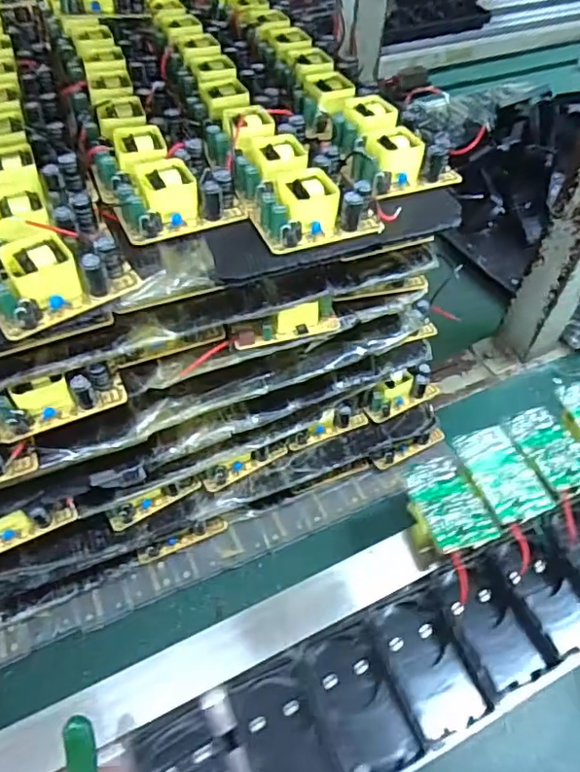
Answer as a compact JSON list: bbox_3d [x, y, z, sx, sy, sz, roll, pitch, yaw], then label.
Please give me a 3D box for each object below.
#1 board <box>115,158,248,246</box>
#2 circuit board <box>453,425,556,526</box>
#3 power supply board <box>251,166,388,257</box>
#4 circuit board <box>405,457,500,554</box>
[{"bbox_3d":[-0.058,-0.098,0.296,0.061,0.024,0.035,-19,54,-16],"label":"board"},{"bbox_3d":[0.133,0.054,0.360,0.038,0.005,0.065,-13,53,-12],"label":"circuit board"},{"bbox_3d":[0.012,-0.095,0.299,0.062,0.024,0.040,-20,54,-17],"label":"power supply board"},{"bbox_3d":[0.096,0.069,0.344,0.038,0.010,0.061,-11,52,-10],"label":"circuit board"}]

